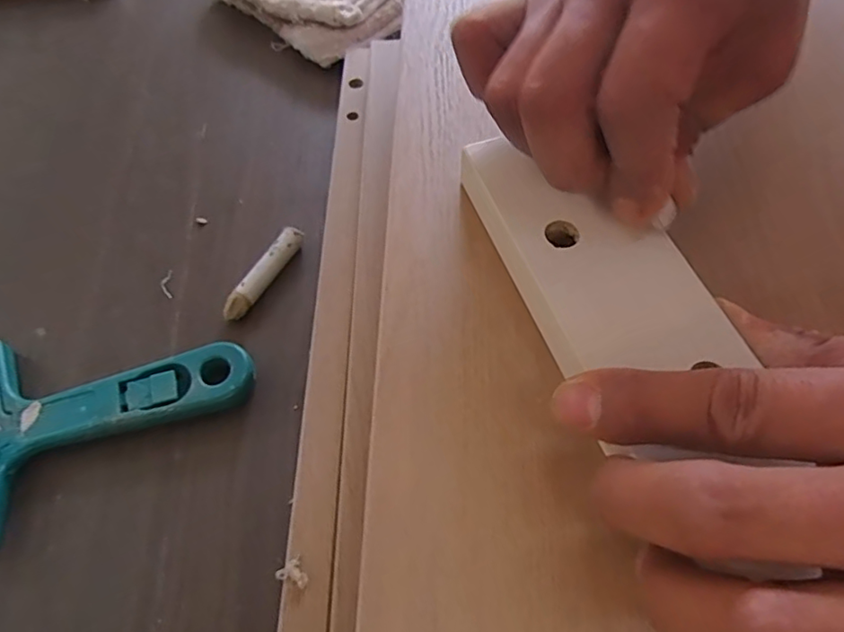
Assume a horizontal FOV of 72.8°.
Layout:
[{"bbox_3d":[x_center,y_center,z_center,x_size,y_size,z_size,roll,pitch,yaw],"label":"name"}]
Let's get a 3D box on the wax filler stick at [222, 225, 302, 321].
[{"bbox_3d":[-0.086,-0.023,0.313,0.012,0.011,0.062,26,63,15],"label":"wax filler stick"}]

